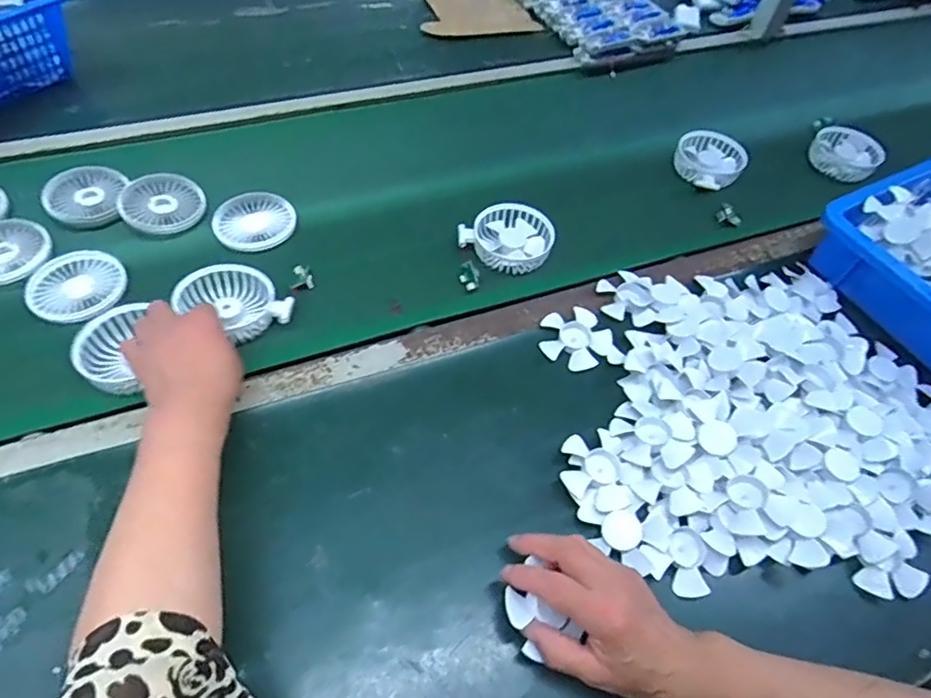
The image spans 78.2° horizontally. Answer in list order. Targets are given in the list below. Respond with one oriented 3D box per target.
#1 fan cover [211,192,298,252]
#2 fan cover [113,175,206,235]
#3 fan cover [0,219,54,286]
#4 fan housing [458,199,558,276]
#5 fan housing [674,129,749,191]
[{"bbox_3d":[-0.240,-0.147,0.652,0.089,0.011,0.081,-13,57,-13],"label":"fan cover"},{"bbox_3d":[-0.350,-0.170,0.660,0.088,0.014,0.088,-2,55,-5],"label":"fan cover"},{"bbox_3d":[-0.496,-0.105,0.611,0.094,0.018,0.094,-12,57,-12],"label":"fan cover"},{"bbox_3d":[0.053,-0.130,0.665,0.097,0.027,0.091,2,55,-3],"label":"fan housing"},{"bbox_3d":[0.339,-0.264,0.795,0.092,0.027,0.109,31,58,17],"label":"fan housing"}]

